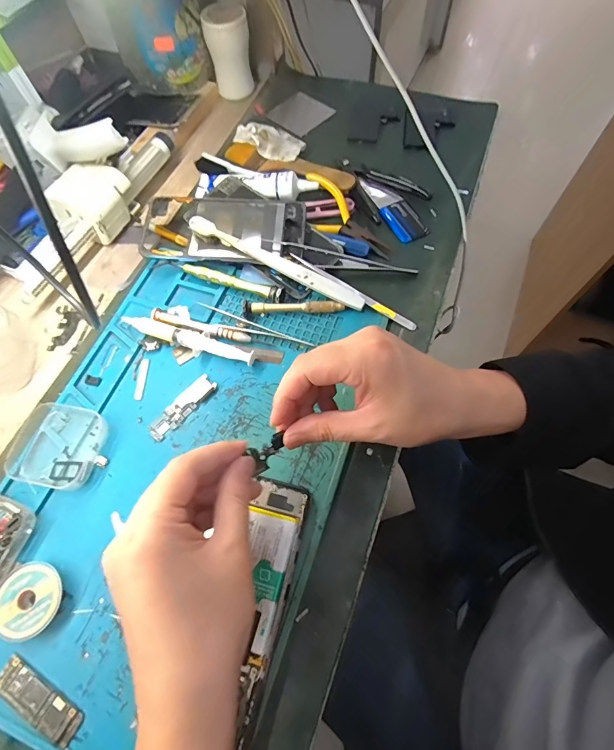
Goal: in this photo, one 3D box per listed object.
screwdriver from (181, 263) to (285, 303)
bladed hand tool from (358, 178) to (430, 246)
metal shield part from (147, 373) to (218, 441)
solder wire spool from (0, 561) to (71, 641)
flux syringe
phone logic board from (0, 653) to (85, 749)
[{"bbox_3d":[-0.070,-0.090,0.367,0.107,0.013,0.014,21,67,11],"label":"screwdriver"},{"bbox_3d":[0.094,-0.186,0.422,0.036,0.012,0.109,-21,66,-8],"label":"bladed hand tool"},{"bbox_3d":[-0.105,0.027,0.323,0.019,0.005,0.065,36,71,17],"label":"metal shield part"},{"bbox_3d":[-0.189,0.153,0.260,0.042,0.012,0.044,-1,65,2],"label":"solder wire spool"},{"bbox_3d":[-0.107,-0.032,0.345,0.126,0.011,0.017,18,67,10],"label":"flux syringe"},{"bbox_3d":[-0.170,0.203,0.240,0.064,0.004,0.020,26,68,13],"label":"phone logic board"}]

